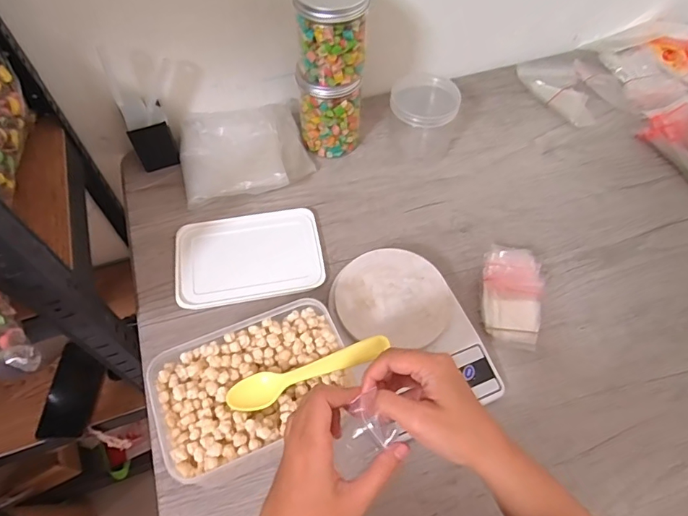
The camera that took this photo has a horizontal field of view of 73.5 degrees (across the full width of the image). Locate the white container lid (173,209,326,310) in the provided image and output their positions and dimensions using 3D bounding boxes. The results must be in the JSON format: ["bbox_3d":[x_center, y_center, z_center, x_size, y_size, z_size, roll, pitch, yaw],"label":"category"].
[{"bbox_3d":[-0.125,-0.006,0.608,0.186,0.011,0.125,-10,58,-6],"label":"white container lid"}]

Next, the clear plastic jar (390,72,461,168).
[{"bbox_3d":[0.117,-0.204,0.680,0.089,0.098,0.084,0,57,0],"label":"clear plastic jar"}]

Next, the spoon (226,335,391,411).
[{"bbox_3d":[-0.032,0.107,0.433,0.153,0.022,0.026,-19,61,-12],"label":"spoon"}]

